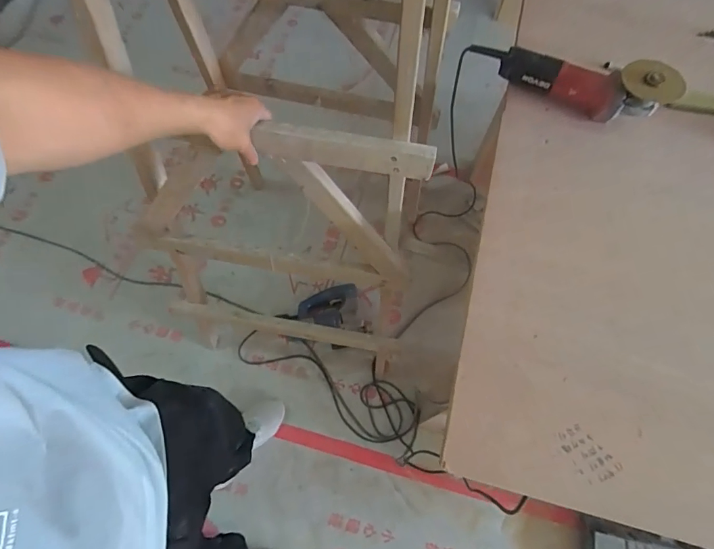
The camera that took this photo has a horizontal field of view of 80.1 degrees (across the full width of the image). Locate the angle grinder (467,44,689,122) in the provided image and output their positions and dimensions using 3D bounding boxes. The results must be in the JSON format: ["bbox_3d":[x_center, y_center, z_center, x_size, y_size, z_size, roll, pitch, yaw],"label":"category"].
[{"bbox_3d":[0.366,-0.336,0.732,0.323,0.068,0.078,19,66,7],"label":"angle grinder"}]

